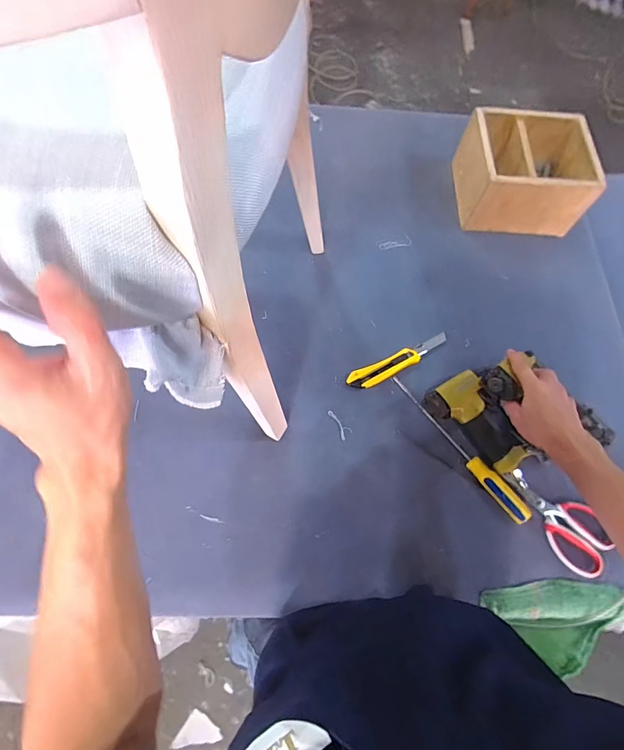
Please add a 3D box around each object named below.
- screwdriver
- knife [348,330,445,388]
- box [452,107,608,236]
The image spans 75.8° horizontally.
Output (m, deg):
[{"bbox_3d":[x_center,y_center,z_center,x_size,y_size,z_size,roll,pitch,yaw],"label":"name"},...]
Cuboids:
[{"bbox_3d":[0.241,0.116,0.669,0.036,0.033,0.297,-37,76,-14],"label":"screwdriver"},{"bbox_3d":[0.160,-0.024,0.723,0.210,0.016,0.038,-24,73,-11],"label":"knife"},{"bbox_3d":[0.434,-0.418,0.829,0.232,0.142,0.198,2,70,-2],"label":"box"}]

